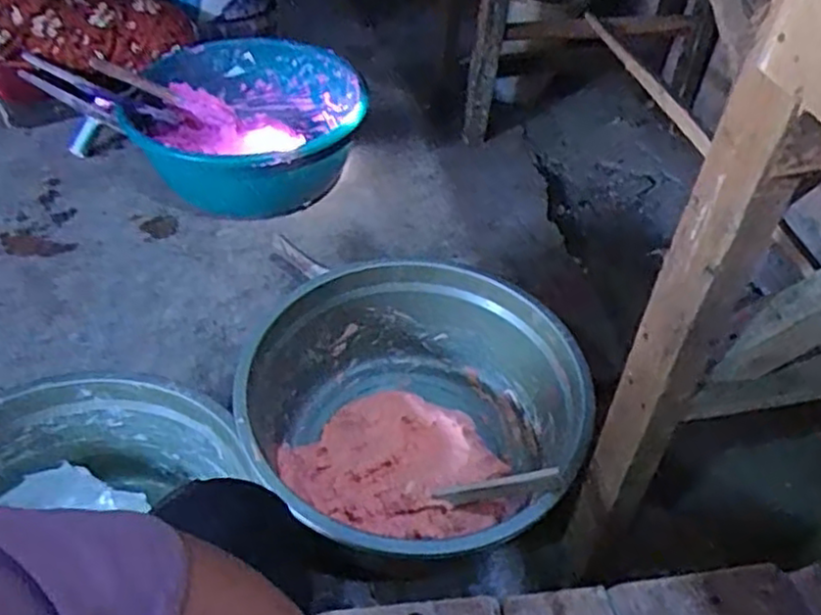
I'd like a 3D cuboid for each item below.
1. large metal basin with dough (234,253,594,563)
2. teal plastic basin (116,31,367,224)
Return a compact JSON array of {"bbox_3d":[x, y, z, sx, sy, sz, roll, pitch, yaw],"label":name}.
[{"bbox_3d":[0.006,0.152,0.924,0.393,0.208,0.393,2,45,-2],"label":"large metal basin with dough"},{"bbox_3d":[-0.297,-0.324,1.341,0.425,0.160,0.433,-7,46,-10],"label":"teal plastic basin"}]

